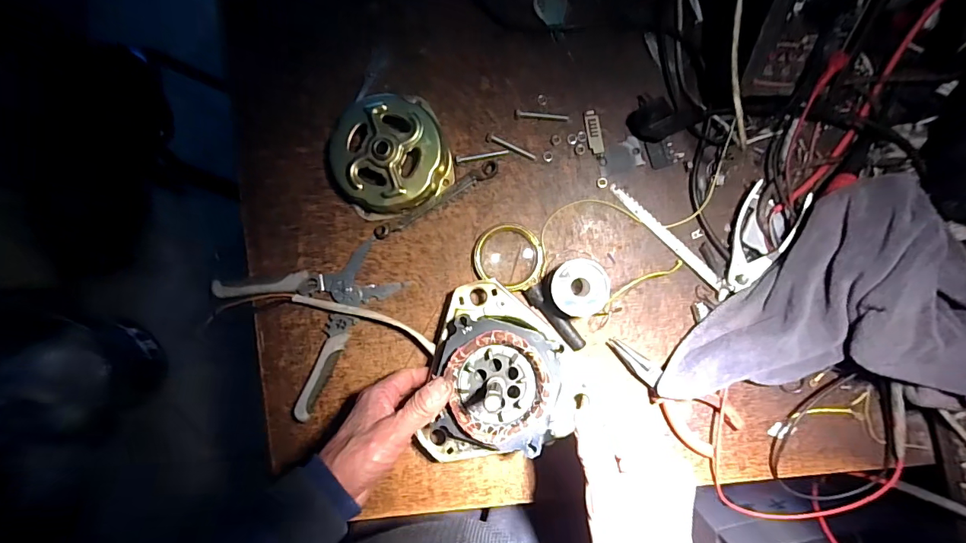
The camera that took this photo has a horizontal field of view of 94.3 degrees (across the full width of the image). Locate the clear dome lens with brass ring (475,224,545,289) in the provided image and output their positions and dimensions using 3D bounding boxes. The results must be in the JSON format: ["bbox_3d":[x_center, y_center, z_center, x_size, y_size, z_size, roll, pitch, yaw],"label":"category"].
[{"bbox_3d":[0.028,-0.016,0.457,0.068,0.014,0.061,24,92,3],"label":"clear dome lens with brass ring"}]

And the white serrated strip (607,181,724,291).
[{"bbox_3d":[0.184,-0.035,0.449,0.144,0.007,0.014,45,93,3],"label":"white serrated strip"}]

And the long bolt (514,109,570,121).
[{"bbox_3d":[0.060,-0.159,0.457,0.056,0.007,0.009,7,91,4],"label":"long bolt"}]

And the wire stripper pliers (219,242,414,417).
[{"bbox_3d":[-0.166,0.039,0.464,0.160,0.021,0.159,-36,88,3],"label":"wire stripper pliers"}]

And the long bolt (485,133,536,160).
[{"bbox_3d":[0.028,-0.127,0.459,0.056,0.005,0.008,26,92,3],"label":"long bolt"}]

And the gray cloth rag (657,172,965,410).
[{"bbox_3d":[0.304,0.024,0.388,0.258,0.051,0.200,2,104,16],"label":"gray cloth rag"}]

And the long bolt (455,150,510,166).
[{"bbox_3d":[-0.001,-0.117,0.458,0.055,0.004,0.009,-8,90,4],"label":"long bolt"}]

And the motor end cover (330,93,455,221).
[{"bbox_3d":[-0.096,-0.119,0.453,0.117,0.036,0.117,-23,89,4],"label":"motor end cover"}]

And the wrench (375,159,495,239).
[{"bbox_3d":[-0.049,-0.073,0.464,0.144,0.010,0.015,-30,88,3],"label":"wrench"}]

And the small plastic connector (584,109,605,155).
[{"bbox_3d":[0.113,-0.142,0.456,0.015,0.004,0.046,-10,89,4],"label":"small plastic connector"}]

